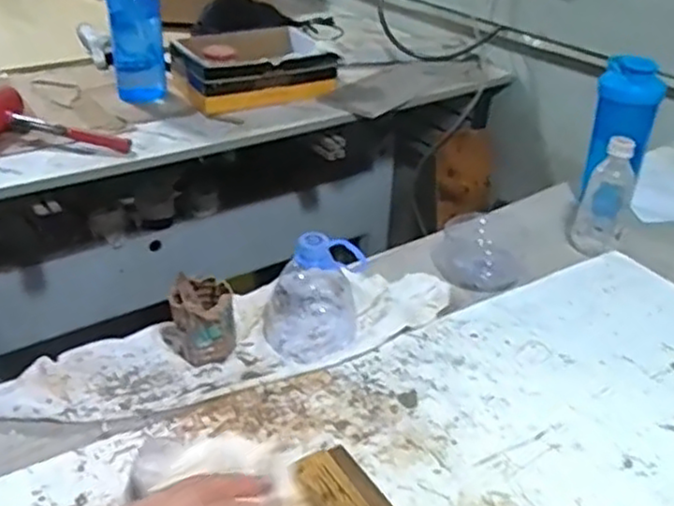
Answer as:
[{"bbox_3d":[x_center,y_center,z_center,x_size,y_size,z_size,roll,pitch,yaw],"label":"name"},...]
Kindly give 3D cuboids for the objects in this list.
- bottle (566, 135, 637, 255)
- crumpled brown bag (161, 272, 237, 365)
[{"bbox_3d":[0.354,-0.076,0.942,0.067,0.160,0.051,12,32,14],"label":"bottle"},{"bbox_3d":[-0.147,0.068,0.757,0.069,0.073,0.078,-7,33,-17],"label":"crumpled brown bag"}]

